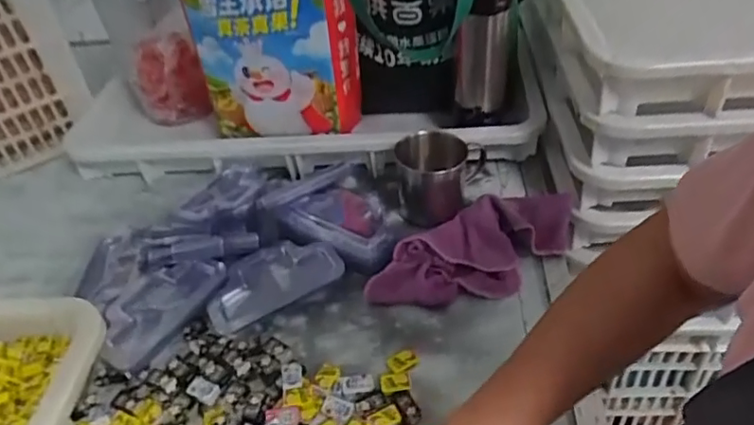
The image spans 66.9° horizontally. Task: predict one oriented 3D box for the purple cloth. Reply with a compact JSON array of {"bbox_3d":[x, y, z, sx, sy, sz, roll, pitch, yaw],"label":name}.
[{"bbox_3d":[0.102,0.034,0.591,0.233,0.044,0.102,-15,42,-11],"label":"purple cloth"}]

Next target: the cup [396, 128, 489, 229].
[{"bbox_3d":[0.073,-0.045,0.659,0.097,0.071,0.097,-3,41,3],"label":"cup"}]

